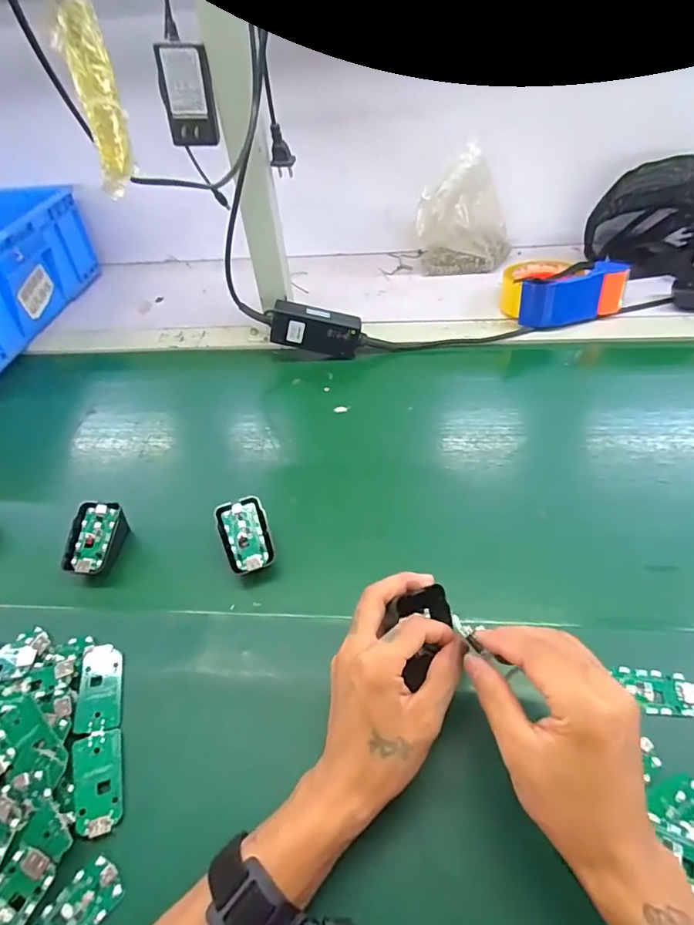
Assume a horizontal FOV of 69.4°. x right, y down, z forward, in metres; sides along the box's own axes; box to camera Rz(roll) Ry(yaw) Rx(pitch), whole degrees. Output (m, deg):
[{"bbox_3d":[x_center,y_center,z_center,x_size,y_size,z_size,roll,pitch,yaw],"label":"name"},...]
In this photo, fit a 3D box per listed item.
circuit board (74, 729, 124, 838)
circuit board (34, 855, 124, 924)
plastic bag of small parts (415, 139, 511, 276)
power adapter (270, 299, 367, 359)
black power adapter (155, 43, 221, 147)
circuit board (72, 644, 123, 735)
[{"bbox_3d":[-0.173,0.224,0.352,0.030,0.006,0.062,-10,49,-18],"label":"circuit board"},{"bbox_3d":[-0.171,0.282,0.310,0.029,0.011,0.063,31,57,29],"label":"circuit board"},{"bbox_3d":[0.182,-0.371,0.769,0.144,0.163,0.082,7,48,12],"label":"plastic bag of small parts"},{"bbox_3d":[-0.038,-0.174,0.663,0.120,0.052,0.030,10,46,-12],"label":"power adapter"},{"bbox_3d":[-0.159,-0.367,0.503,0.051,0.080,0.026,-16,48,-10],"label":"black power adapter"},{"bbox_3d":[-0.192,0.176,0.392,0.031,0.004,0.064,-1,49,-15],"label":"circuit board"}]

